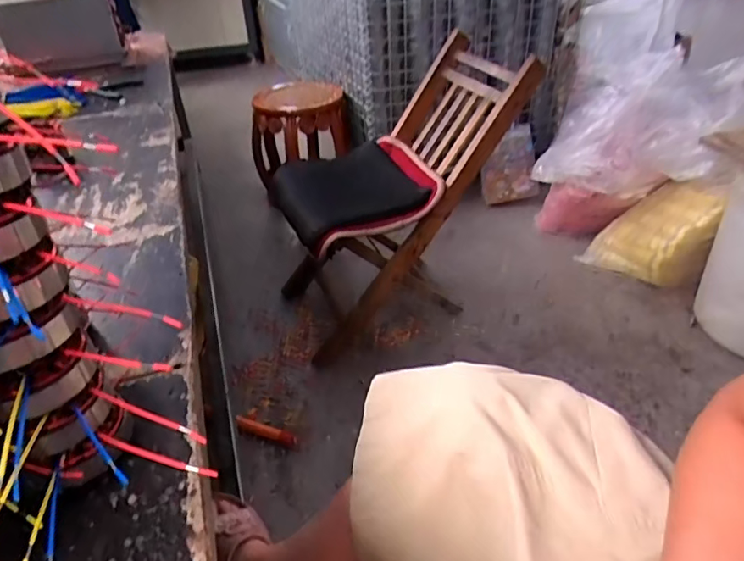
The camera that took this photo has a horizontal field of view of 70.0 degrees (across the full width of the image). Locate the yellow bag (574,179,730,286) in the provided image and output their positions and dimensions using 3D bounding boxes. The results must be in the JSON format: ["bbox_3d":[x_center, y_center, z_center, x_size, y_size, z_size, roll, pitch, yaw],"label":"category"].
[{"bbox_3d":[0.743,-0.120,1.449,0.119,0.314,0.306,-27,42,-31],"label":"yellow bag"}]

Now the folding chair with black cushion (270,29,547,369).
[{"bbox_3d":[0.038,-0.202,1.322,0.537,0.602,0.434,-18,38,-21],"label":"folding chair with black cushion"}]

